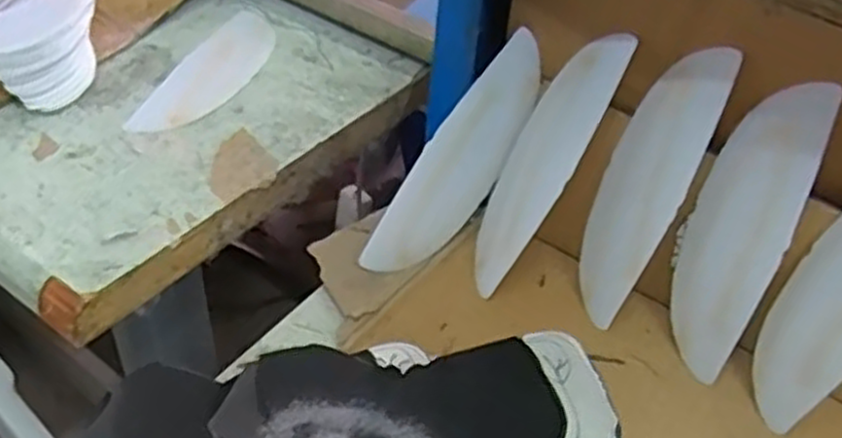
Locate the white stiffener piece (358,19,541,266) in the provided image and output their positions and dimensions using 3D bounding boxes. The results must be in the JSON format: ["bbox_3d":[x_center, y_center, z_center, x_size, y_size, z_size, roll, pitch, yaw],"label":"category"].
[{"bbox_3d":[0.034,-0.046,0.632,0.036,0.063,0.216,35,91,27],"label":"white stiffener piece"}]

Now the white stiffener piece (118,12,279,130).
[{"bbox_3d":[-0.194,-0.143,0.744,0.071,0.004,0.221,15,44,10],"label":"white stiffener piece"}]

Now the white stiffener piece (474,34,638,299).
[{"bbox_3d":[0.093,-0.044,0.610,0.010,0.215,0.074,18,15,-30],"label":"white stiffener piece"}]

